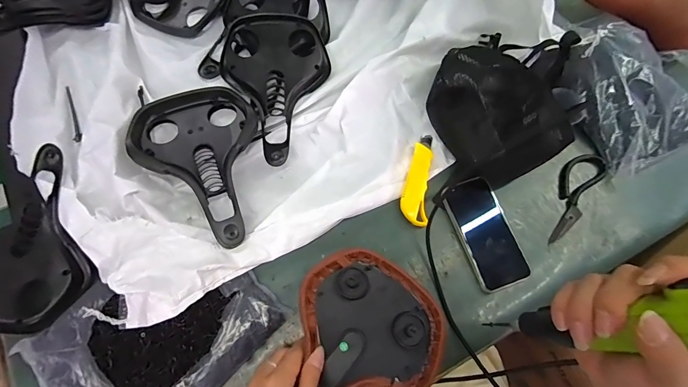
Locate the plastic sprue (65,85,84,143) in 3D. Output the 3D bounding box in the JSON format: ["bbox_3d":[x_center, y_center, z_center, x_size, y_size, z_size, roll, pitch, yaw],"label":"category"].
[{"bbox_3d":[-0.435,-0.128,0.542,0.013,0.008,0.114,-26,73,-9],"label":"plastic sprue"}]

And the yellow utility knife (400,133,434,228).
[{"bbox_3d":[0.114,-0.025,0.529,0.040,0.014,0.151,8,71,2],"label":"yellow utility knife"}]

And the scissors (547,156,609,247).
[{"bbox_3d":[0.356,-0.001,0.525,0.057,0.022,0.166,38,76,9],"label":"scissors"}]

